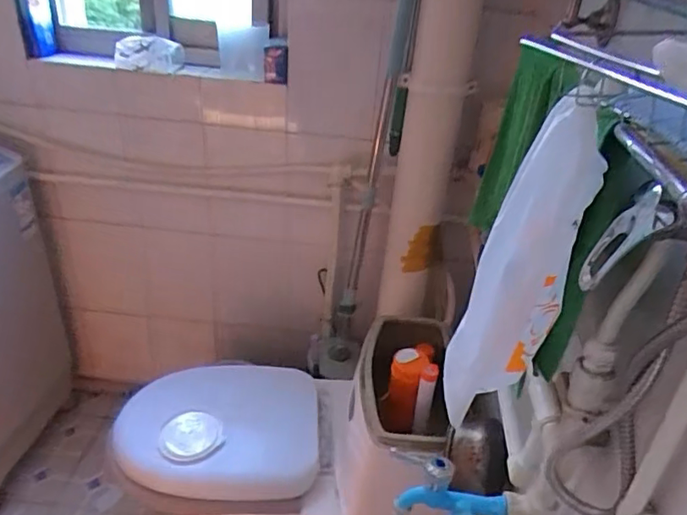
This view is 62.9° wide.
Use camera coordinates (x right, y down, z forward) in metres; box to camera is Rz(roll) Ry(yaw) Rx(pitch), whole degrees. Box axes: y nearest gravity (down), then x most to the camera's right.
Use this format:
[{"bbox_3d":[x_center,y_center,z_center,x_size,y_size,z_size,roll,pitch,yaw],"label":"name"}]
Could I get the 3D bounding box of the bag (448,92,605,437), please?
[{"bbox_3d":[0.150,0.003,0.455,0.122,0.248,0.058,-15,37,-29],"label":"bag"}]

